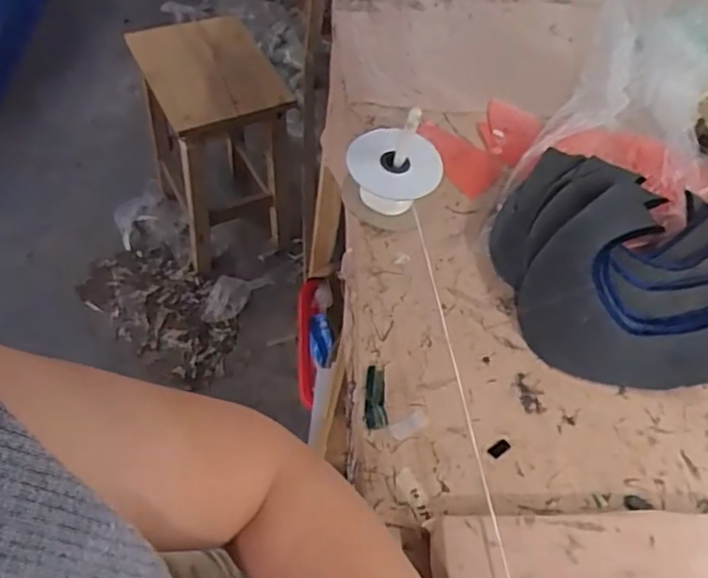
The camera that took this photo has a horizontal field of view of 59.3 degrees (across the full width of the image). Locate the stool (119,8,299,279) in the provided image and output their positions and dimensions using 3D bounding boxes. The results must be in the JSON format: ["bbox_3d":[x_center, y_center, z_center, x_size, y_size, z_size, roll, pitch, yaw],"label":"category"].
[{"bbox_3d":[-0.305,-0.315,1.381,0.239,0.436,0.324,-18,59,-20],"label":"stool"}]

